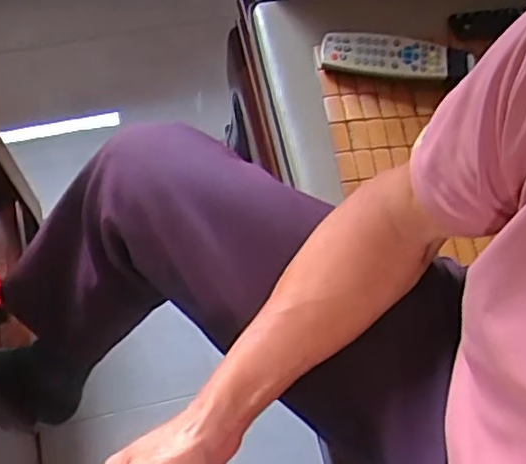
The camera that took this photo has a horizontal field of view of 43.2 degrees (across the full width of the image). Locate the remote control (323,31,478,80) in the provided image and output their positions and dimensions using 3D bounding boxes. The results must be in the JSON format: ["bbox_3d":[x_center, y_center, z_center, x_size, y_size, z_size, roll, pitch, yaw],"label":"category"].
[{"bbox_3d":[0.160,-0.218,0.810,0.174,0.020,0.054,5,66,0],"label":"remote control"}]

